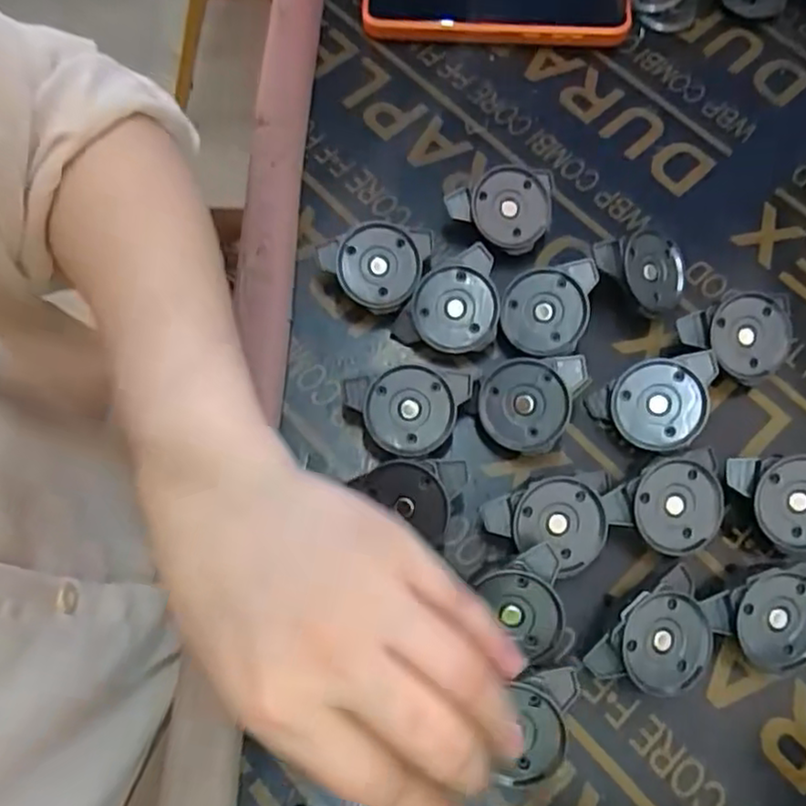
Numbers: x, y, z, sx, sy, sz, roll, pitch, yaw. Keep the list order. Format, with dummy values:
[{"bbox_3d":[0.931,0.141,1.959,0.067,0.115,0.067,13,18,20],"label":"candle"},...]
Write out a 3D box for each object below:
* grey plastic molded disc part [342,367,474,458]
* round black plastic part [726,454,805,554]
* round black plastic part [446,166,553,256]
[{"bbox_3d":[0.001,0.004,0.324,0.057,0.016,0.040,5,87,9],"label":"grey plastic molded disc part"},{"bbox_3d":[0.179,0.045,0.310,0.057,0.015,0.044,-4,91,7],"label":"round black plastic part"},{"bbox_3d":[0.051,-0.104,0.366,0.054,0.026,0.044,5,70,2],"label":"round black plastic part"}]

